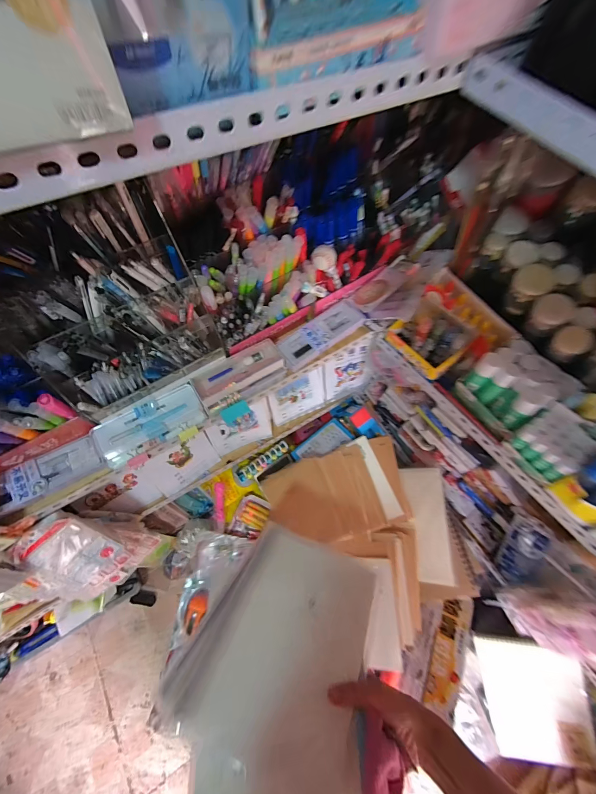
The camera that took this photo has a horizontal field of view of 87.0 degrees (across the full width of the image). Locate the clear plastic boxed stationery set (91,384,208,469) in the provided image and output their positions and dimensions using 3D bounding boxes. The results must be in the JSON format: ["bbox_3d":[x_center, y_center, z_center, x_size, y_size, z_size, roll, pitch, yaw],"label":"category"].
[{"bbox_3d":[-0.252,0.051,0.548,0.177,0.018,0.082,-28,90,-16],"label":"clear plastic boxed stationery set"}]

